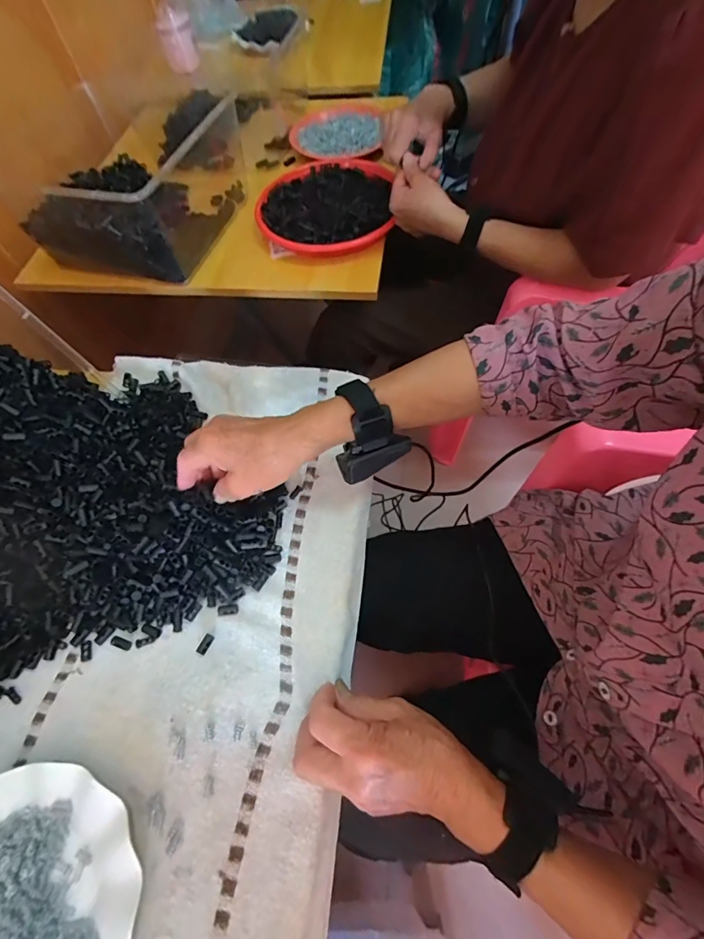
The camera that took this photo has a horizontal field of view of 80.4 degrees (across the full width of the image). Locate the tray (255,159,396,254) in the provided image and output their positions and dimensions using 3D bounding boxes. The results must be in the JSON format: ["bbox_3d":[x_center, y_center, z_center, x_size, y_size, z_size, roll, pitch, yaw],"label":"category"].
[{"bbox_3d":[-0.043,-0.421,0.656,0.203,0.033,0.212,1,64,-2],"label":"tray"}]

